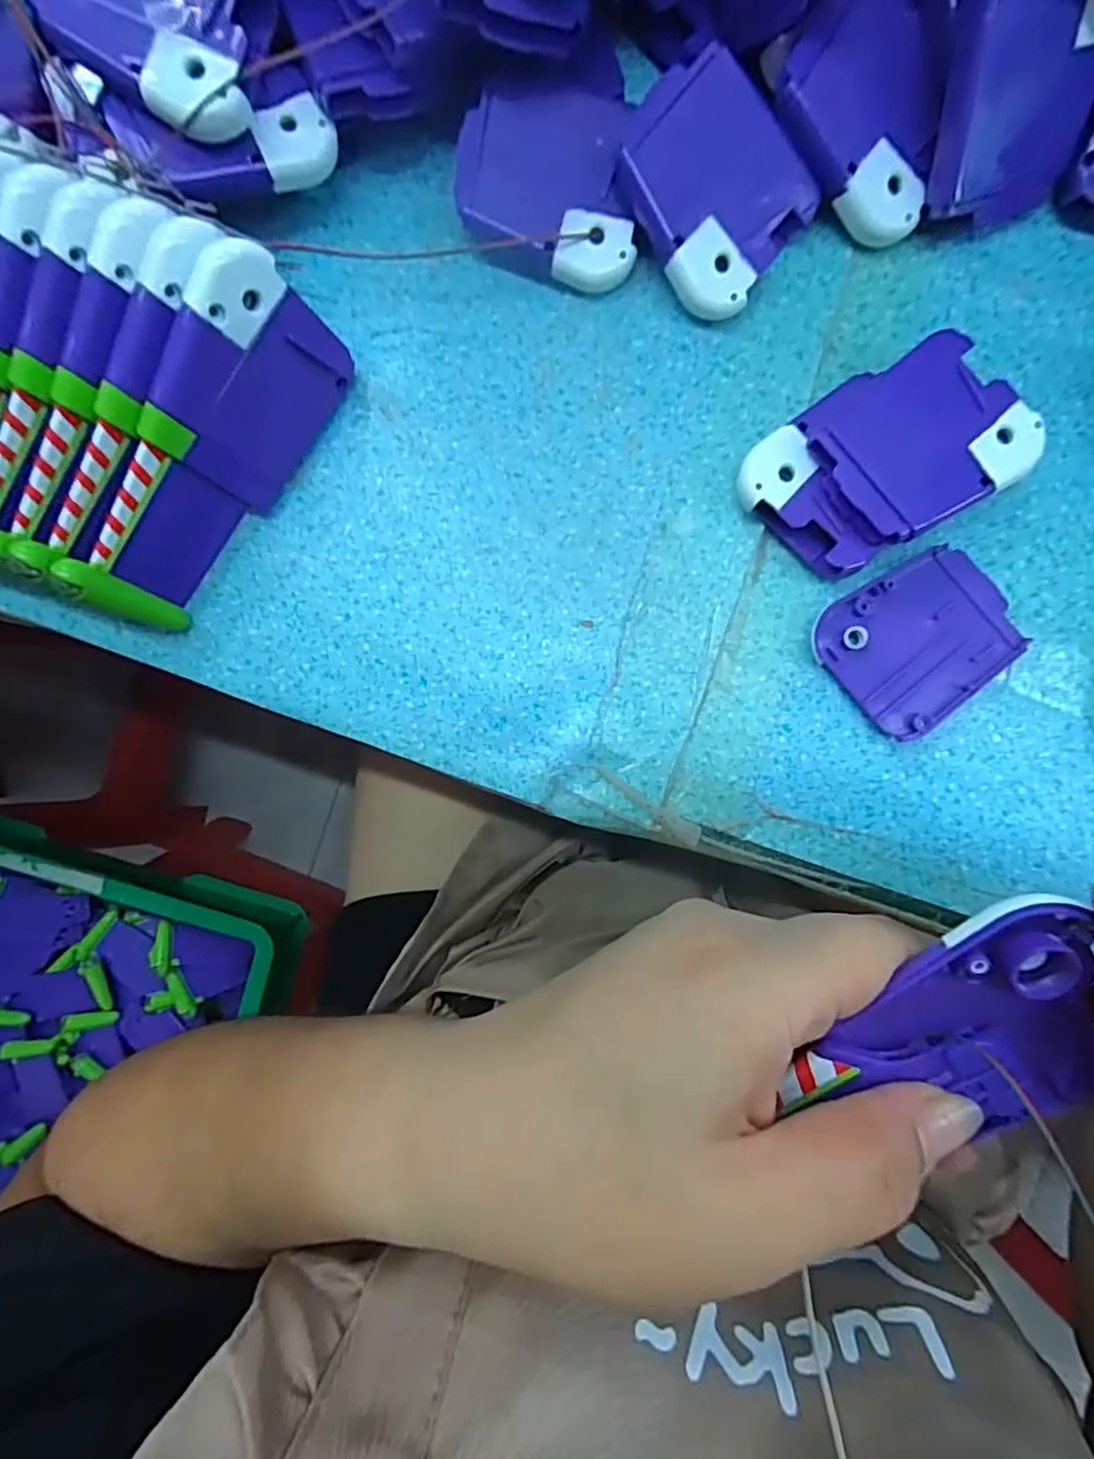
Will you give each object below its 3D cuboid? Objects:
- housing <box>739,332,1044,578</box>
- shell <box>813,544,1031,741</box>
[{"bbox_3d":[0.109,-0.087,0.203,0.082,0.025,0.052,-29,90,2],"label":"housing"},{"bbox_3d":[0.127,-0.032,0.212,0.060,0.008,0.051,-38,89,2],"label":"shell"}]

